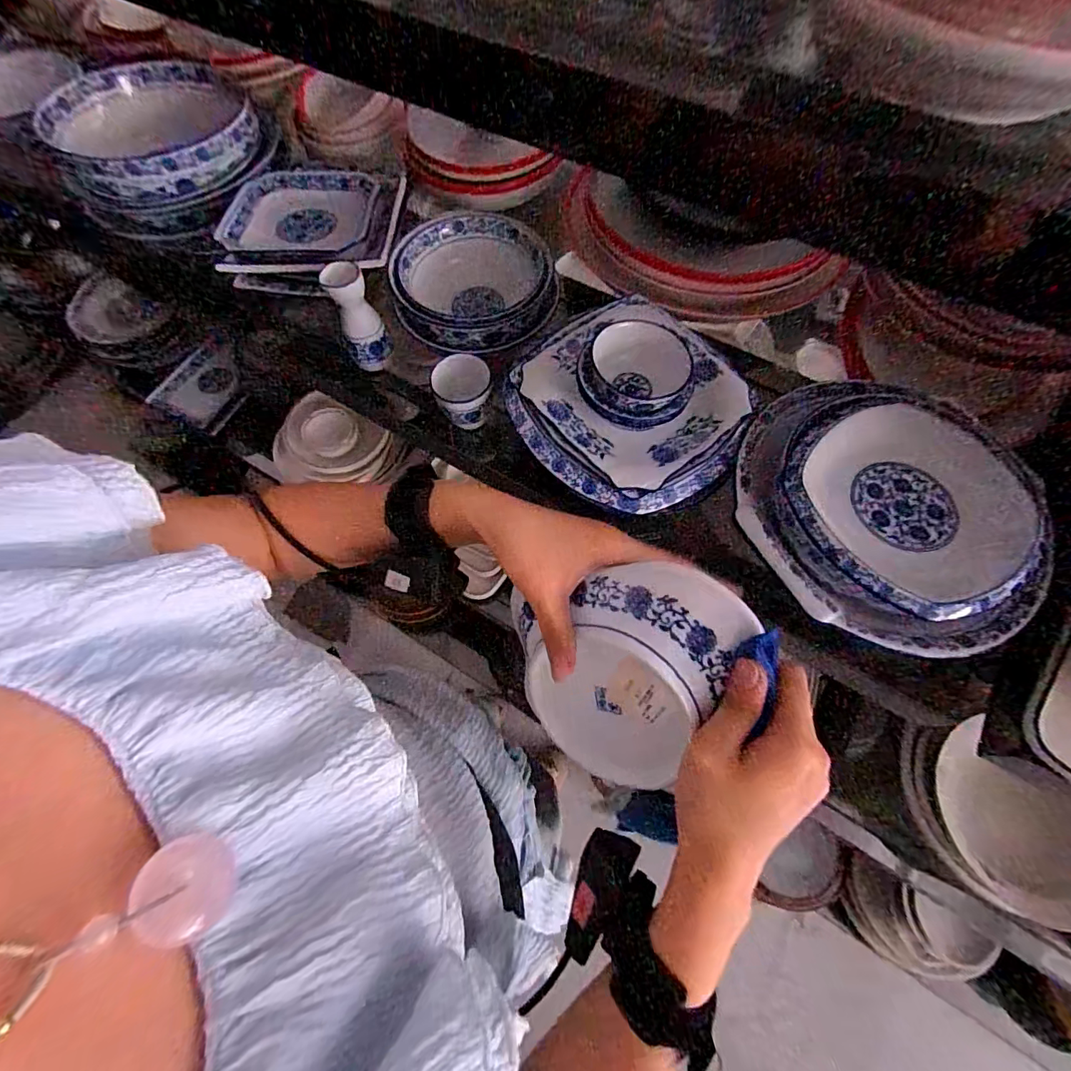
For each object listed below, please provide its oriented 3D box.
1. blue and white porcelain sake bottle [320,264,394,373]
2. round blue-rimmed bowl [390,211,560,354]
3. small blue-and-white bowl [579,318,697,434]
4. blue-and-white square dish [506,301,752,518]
[{"bbox_3d":[-0.216,-0.265,0.589,0.057,0.116,0.056,-28,75,-8],"label":"blue and white porcelain sake bottle"},{"bbox_3d":[-0.072,-0.309,0.594,0.191,0.071,0.177,0,73,0],"label":"round blue-rimmed bowl"},{"bbox_3d":[0.100,-0.156,0.476,0.106,0.053,0.108,0,73,0],"label":"small blue-and-white bowl"},{"bbox_3d":[0.101,-0.144,0.497,0.232,0.047,0.233,-37,77,-11],"label":"blue-and-white square dish"}]

